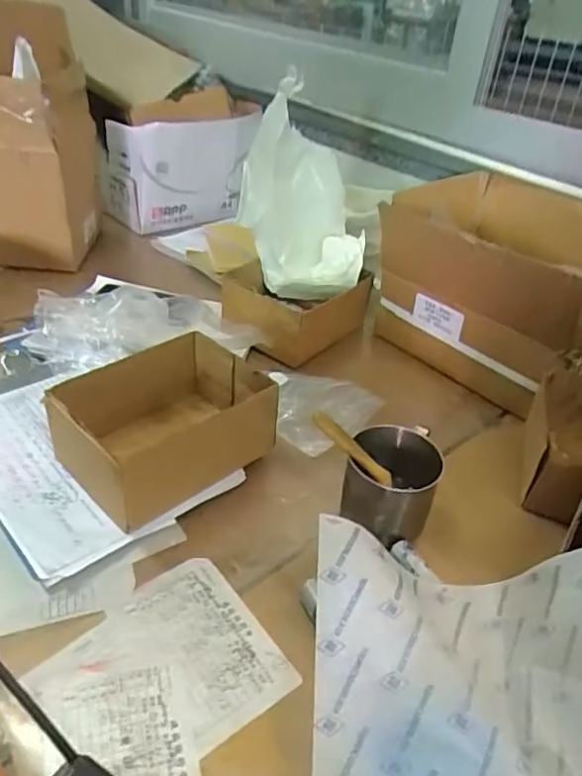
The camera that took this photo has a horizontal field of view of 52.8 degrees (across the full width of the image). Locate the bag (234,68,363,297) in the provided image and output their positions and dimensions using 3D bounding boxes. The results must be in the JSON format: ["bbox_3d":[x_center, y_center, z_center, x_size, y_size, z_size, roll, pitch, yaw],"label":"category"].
[{"bbox_3d":[0.021,-0.257,0.838,0.198,0.252,0.108,22,39,22],"label":"bag"}]

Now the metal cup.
[{"bbox_3d":[0.100,0.099,0.579,0.088,0.085,0.092,4,36,-3],"label":"metal cup"}]

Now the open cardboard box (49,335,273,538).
[{"bbox_3d":[-0.131,0.040,0.625,0.198,0.095,0.156,-24,45,-35],"label":"open cardboard box"}]

